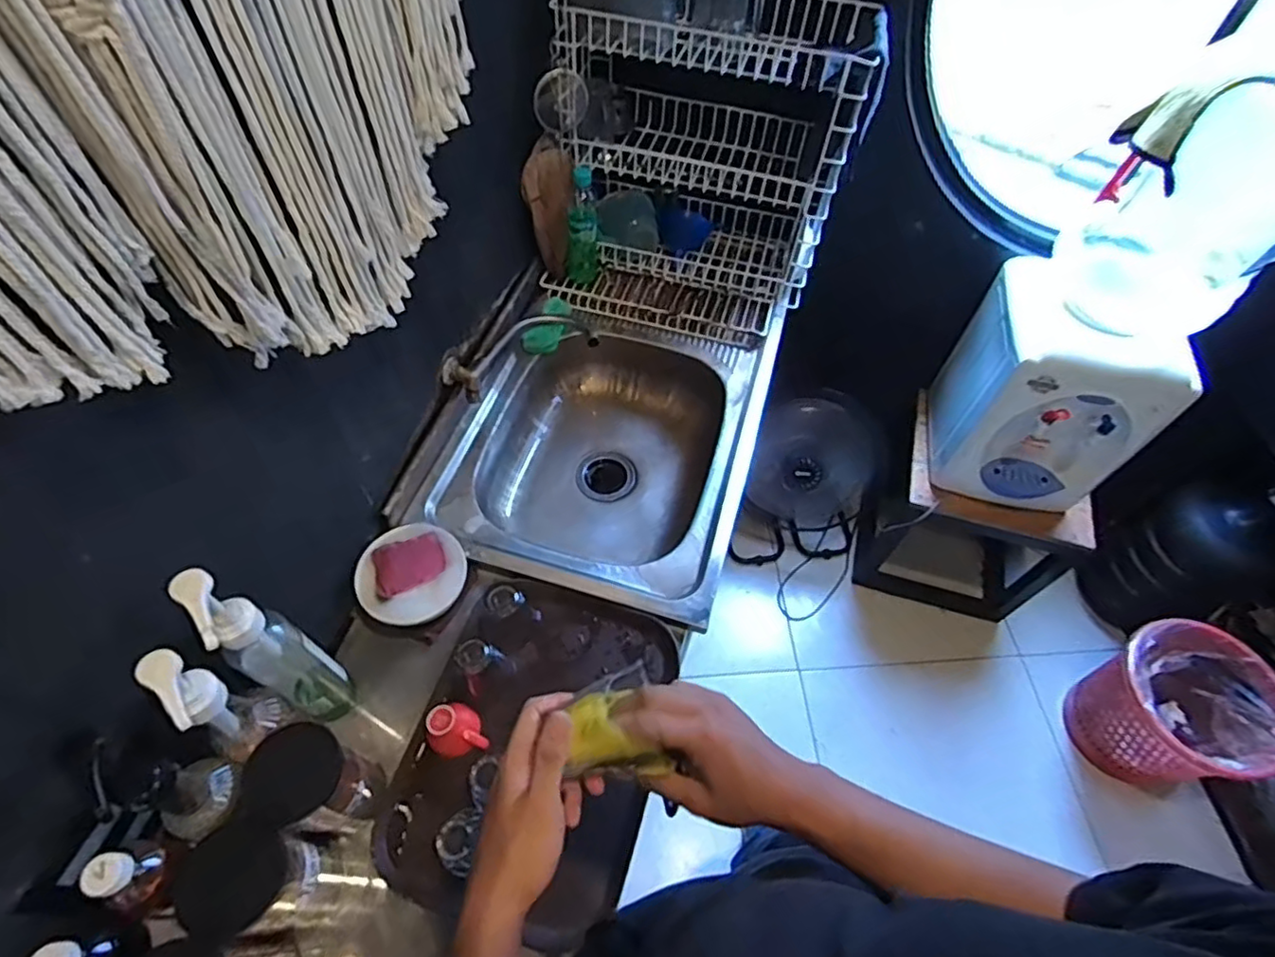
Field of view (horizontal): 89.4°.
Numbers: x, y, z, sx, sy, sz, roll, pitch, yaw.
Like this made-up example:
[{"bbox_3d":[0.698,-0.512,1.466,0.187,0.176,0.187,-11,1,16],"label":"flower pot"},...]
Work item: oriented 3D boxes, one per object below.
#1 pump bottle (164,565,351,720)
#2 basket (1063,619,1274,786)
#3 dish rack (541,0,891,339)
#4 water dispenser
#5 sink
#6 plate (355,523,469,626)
[{"bbox_3d":[-0.387,0.192,0.696,0.064,0.350,0.066,1,57,-2],"label":"pump bottle"},{"bbox_3d":[1.165,0.510,1.419,0.303,0.285,0.298,1,57,-2],"label":"basket"},{"bbox_3d":[0.107,-0.533,1.119,0.480,0.444,0.321,10,57,4],"label":"dish rack"},{"bbox_3d":[0.810,-0.176,1.291,0.292,0.429,0.269,11,57,5],"label":"water dispenser"},{"bbox_3d":[-0.047,-0.061,1.120,0.467,0.178,0.578,16,57,8],"label":"sink"},{"bbox_3d":[-0.313,0.130,0.892,0.141,0.028,0.136,5,67,-11],"label":"plate"}]

